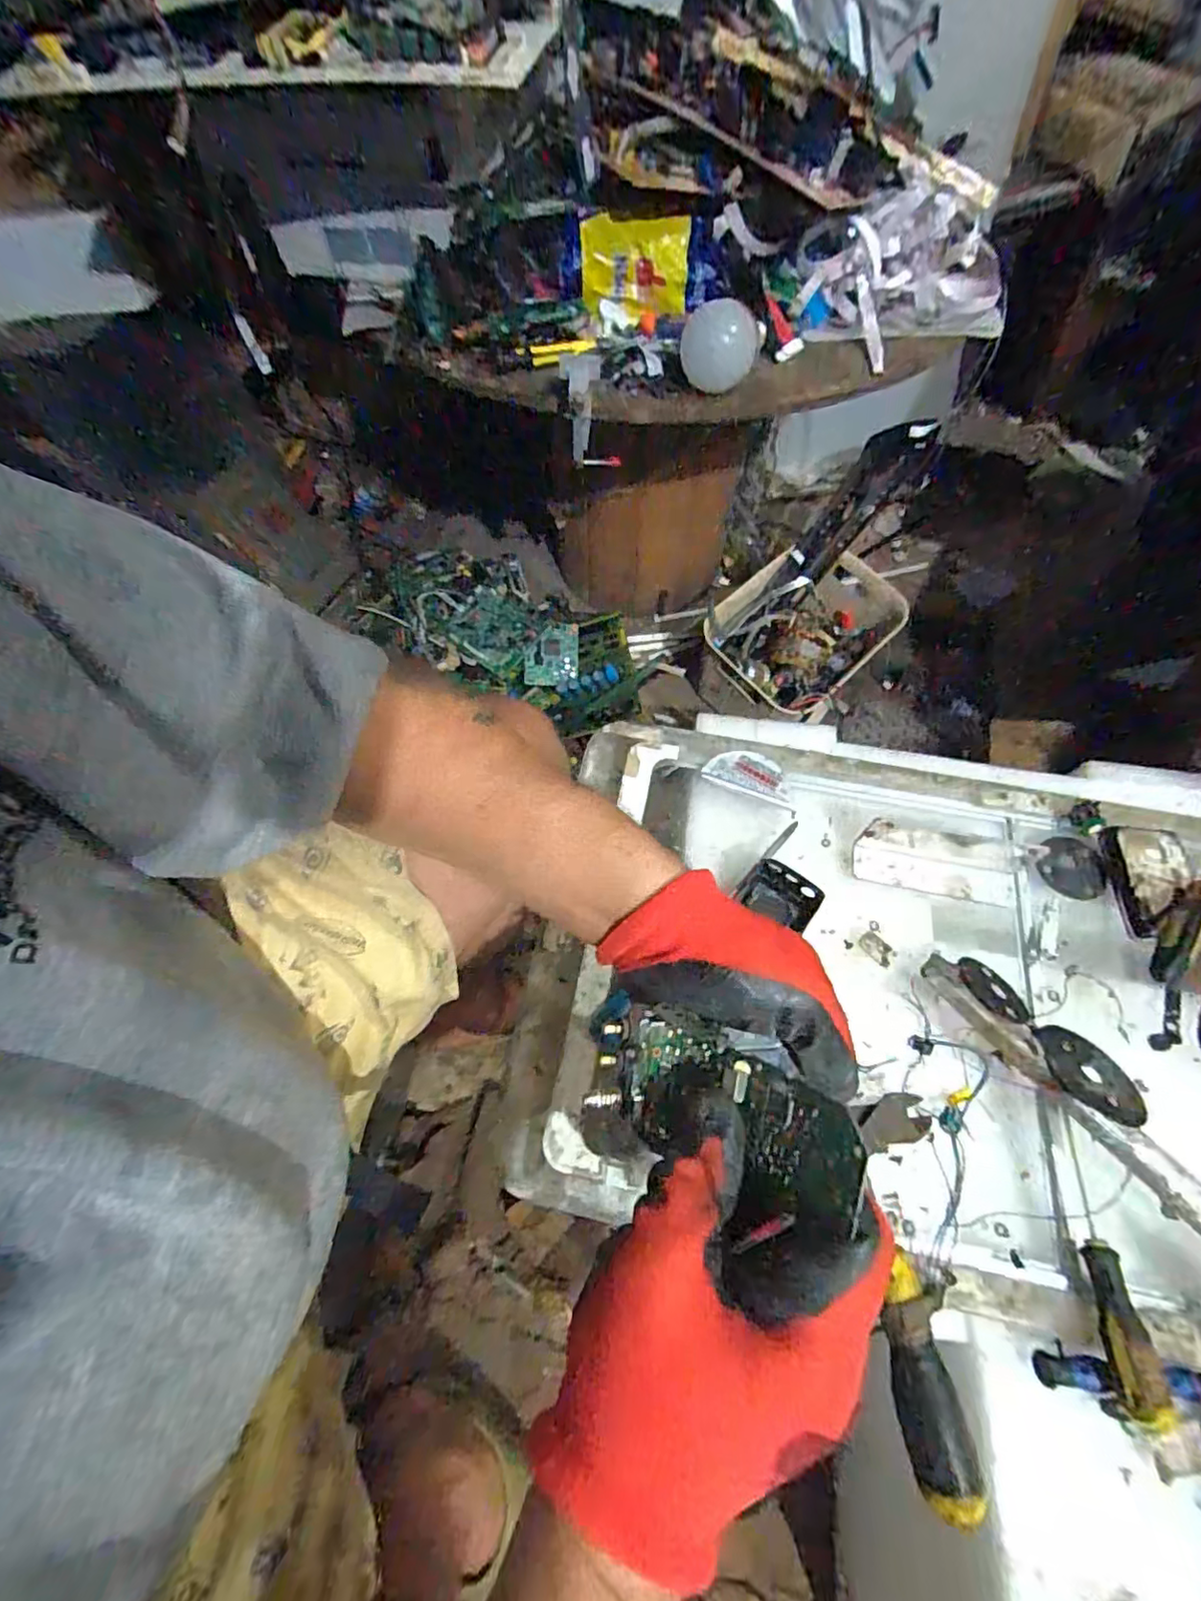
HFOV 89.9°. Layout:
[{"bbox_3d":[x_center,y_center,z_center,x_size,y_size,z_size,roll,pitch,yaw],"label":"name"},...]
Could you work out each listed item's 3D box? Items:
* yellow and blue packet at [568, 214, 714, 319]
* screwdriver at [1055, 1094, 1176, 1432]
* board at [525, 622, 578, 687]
[{"bbox_3d":[0.038,-0.497,0.558,0.145,0.061,0.042,-1,61,0],"label":"yellow and blue packet"},{"bbox_3d":[0.317,0.288,0.381,0.022,0.030,0.174,2,61,2],"label":"screwdriver"},{"bbox_3d":[-0.075,-0.225,0.926,0.081,0.014,0.094,1,91,1],"label":"board"}]

